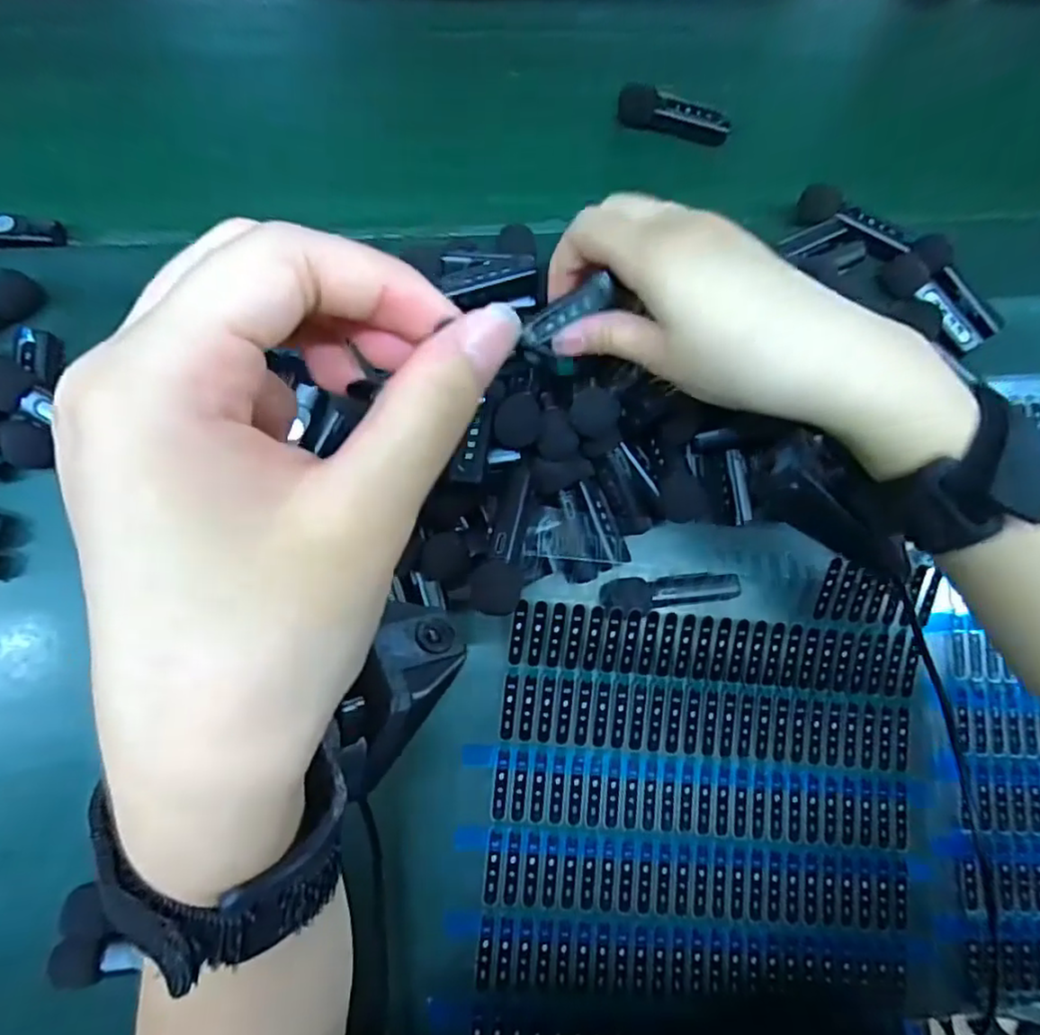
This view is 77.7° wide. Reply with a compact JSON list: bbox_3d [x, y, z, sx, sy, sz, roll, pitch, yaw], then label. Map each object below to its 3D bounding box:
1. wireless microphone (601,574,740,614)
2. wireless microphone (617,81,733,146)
[{"bbox_3d":[0.073,0.035,0.306,0.068,0.013,0.016,-3,79,-6],"label":"wireless microphone"},{"bbox_3d":[0.087,-0.229,0.366,0.063,0.015,0.019,8,78,-3],"label":"wireless microphone"}]

